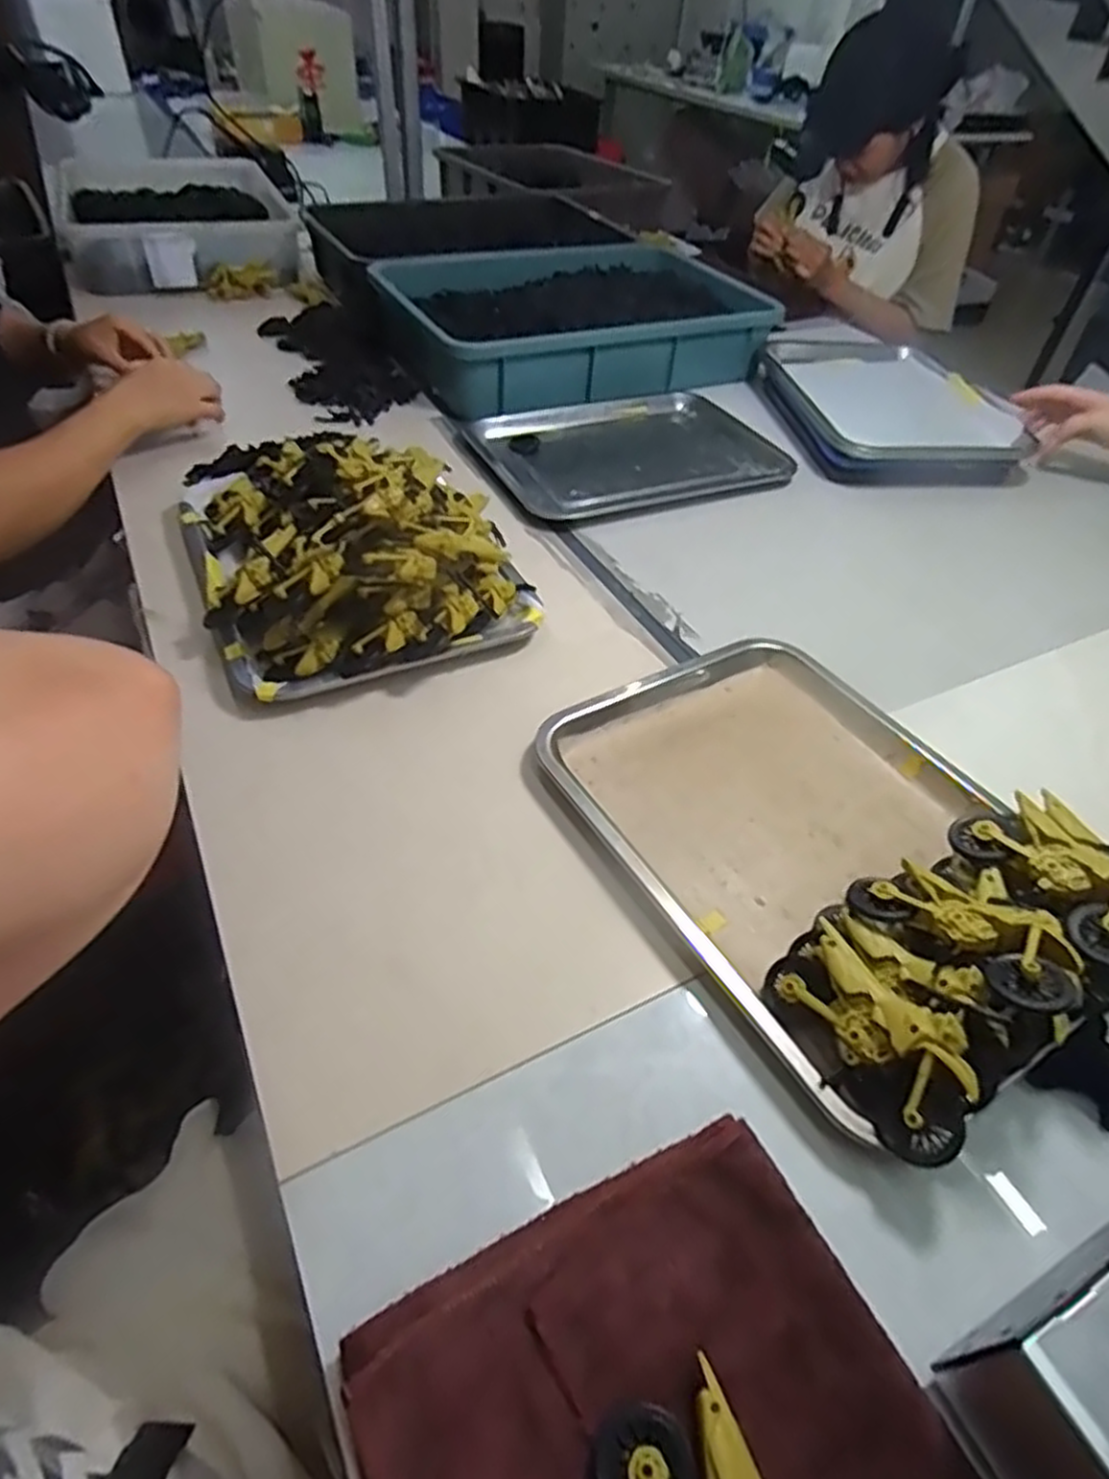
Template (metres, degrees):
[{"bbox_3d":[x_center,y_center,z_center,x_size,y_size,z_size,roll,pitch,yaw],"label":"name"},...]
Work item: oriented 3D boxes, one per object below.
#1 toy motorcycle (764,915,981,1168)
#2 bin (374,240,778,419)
[{"bbox_3d":[0.164,0.152,0.395,0.031,0.064,0.122,24,14,-43],"label":"toy motorcycle"},{"bbox_3d":[0.018,-0.635,1.142,0.524,0.100,0.421,-16,48,-21],"label":"bin"}]

